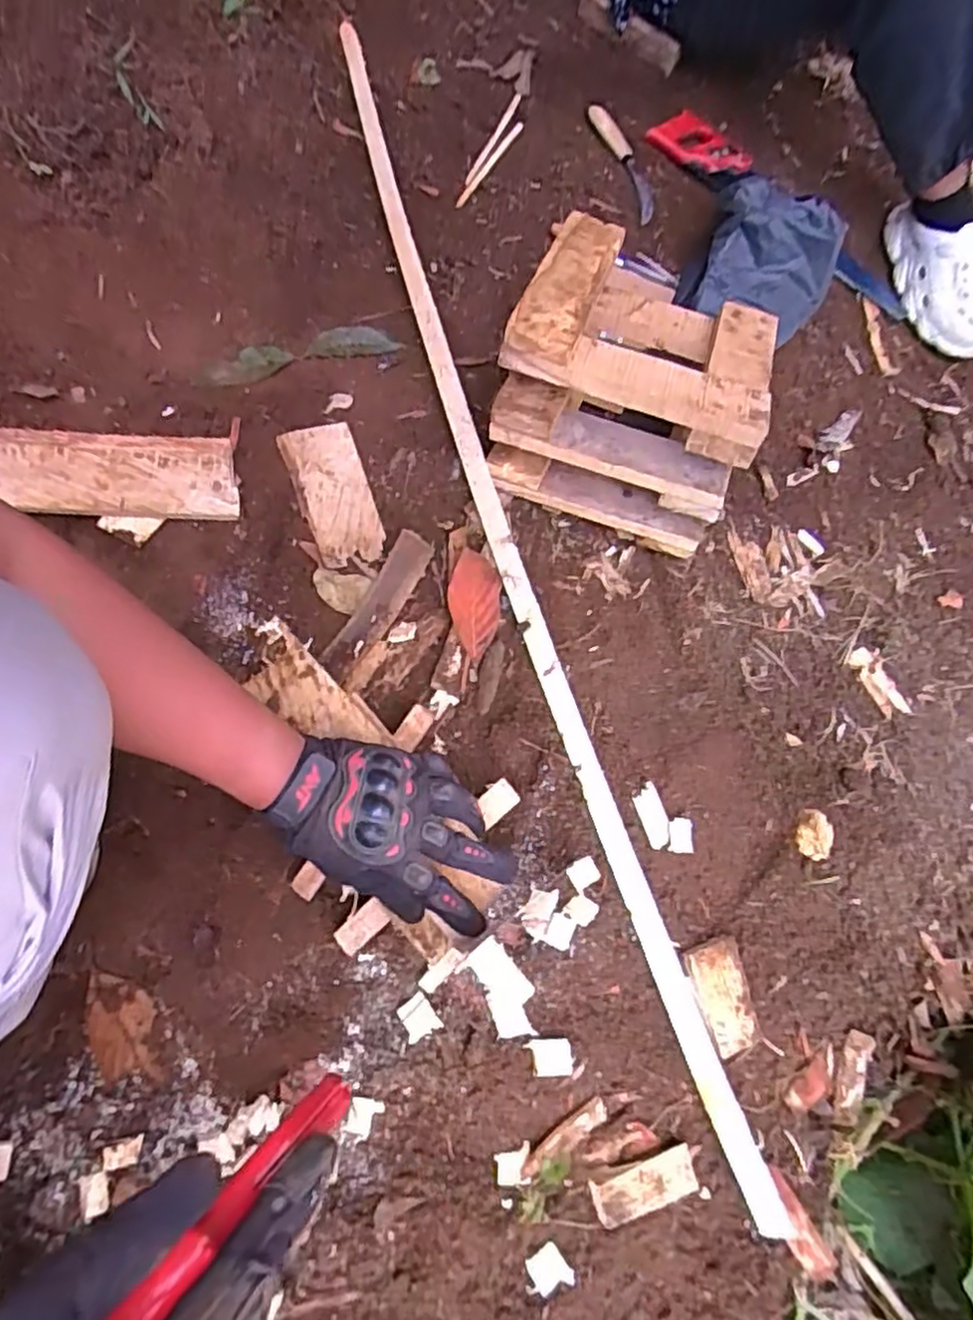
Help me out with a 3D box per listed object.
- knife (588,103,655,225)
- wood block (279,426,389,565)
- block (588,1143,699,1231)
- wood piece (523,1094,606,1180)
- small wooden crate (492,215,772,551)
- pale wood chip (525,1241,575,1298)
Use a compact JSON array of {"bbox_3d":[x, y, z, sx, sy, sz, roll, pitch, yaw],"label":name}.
[{"bbox_3d":[0.205,-0.725,1.022,0.049,0.020,0.180,-31,94,-14],"label":"knife"},{"bbox_3d":[-0.161,-0.178,0.735,0.075,0.014,0.169,-19,68,-9],"label":"wood block"},{"bbox_3d":[0.131,0.432,0.572,0.092,0.012,0.035,-8,66,-19],"label":"block"},{"bbox_3d":[0.065,0.387,0.564,0.083,0.009,0.017,-21,67,-29],"label":"wood piece"},{"bbox_3d":[0.154,-0.282,0.725,0.238,0.212,0.238,18,67,7],"label":"small wooden crate"},{"bbox_3d":[0.046,0.475,0.541,0.035,0.010,0.031,-31,71,-14],"label":"pale wood chip"}]

